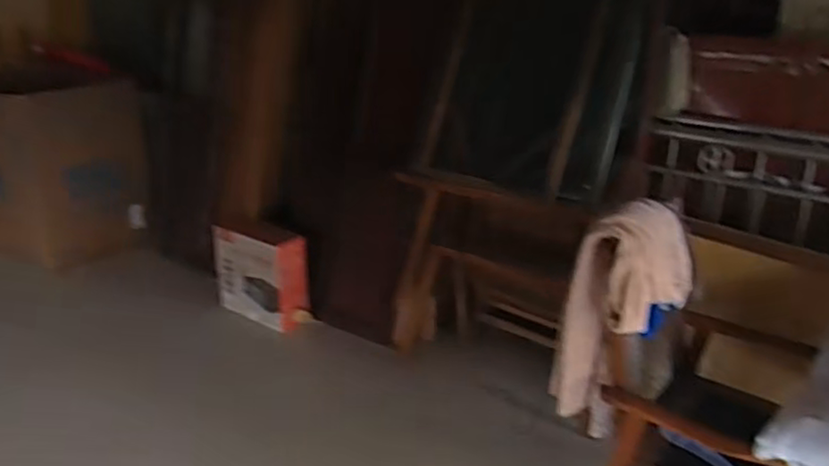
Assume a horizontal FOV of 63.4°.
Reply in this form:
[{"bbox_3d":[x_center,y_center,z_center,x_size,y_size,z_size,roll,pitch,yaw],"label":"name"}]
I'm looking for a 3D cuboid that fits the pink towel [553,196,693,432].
[{"bbox_3d":[0.512,0.246,1.692,0.273,0.630,0.209,-20,29,-40],"label":"pink towel"}]

